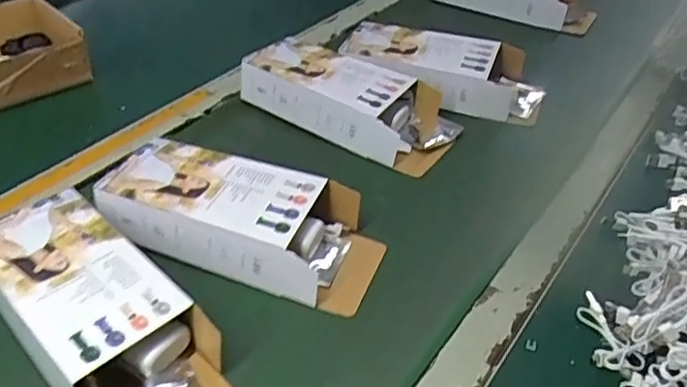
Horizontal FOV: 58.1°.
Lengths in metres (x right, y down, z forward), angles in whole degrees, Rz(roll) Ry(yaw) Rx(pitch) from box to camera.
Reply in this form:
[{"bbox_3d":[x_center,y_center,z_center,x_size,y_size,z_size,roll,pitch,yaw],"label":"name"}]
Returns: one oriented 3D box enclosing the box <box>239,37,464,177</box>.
[{"bbox_3d":[0.007,-0.118,0.737,0.251,0.053,0.109,20,44,25],"label":"box"}]

